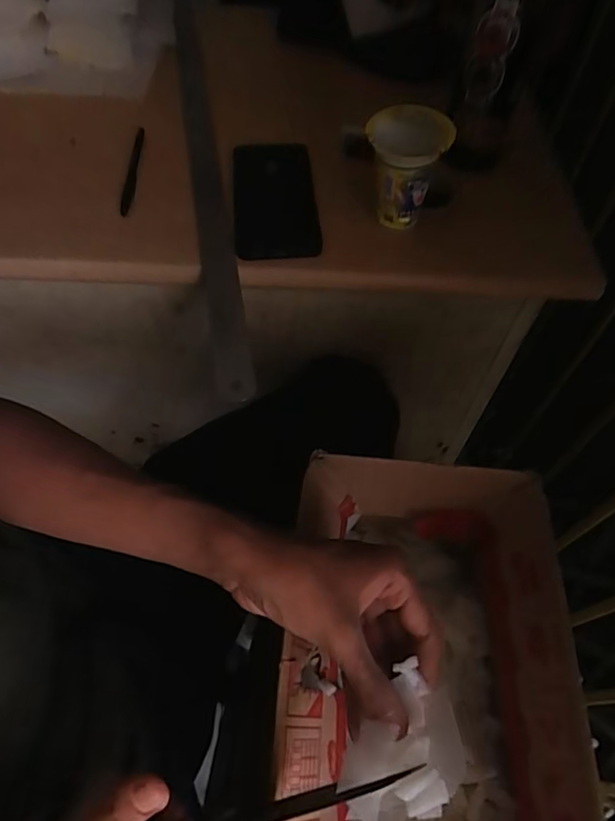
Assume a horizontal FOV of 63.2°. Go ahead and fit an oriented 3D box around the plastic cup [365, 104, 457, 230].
[{"bbox_3d":[0.083,-0.208,0.439,0.066,0.090,0.058,10,57,6],"label":"plastic cup"}]

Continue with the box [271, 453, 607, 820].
[{"bbox_3d":[0.071,0.211,0.356,0.181,0.152,0.312,5,57,3],"label":"box"}]

